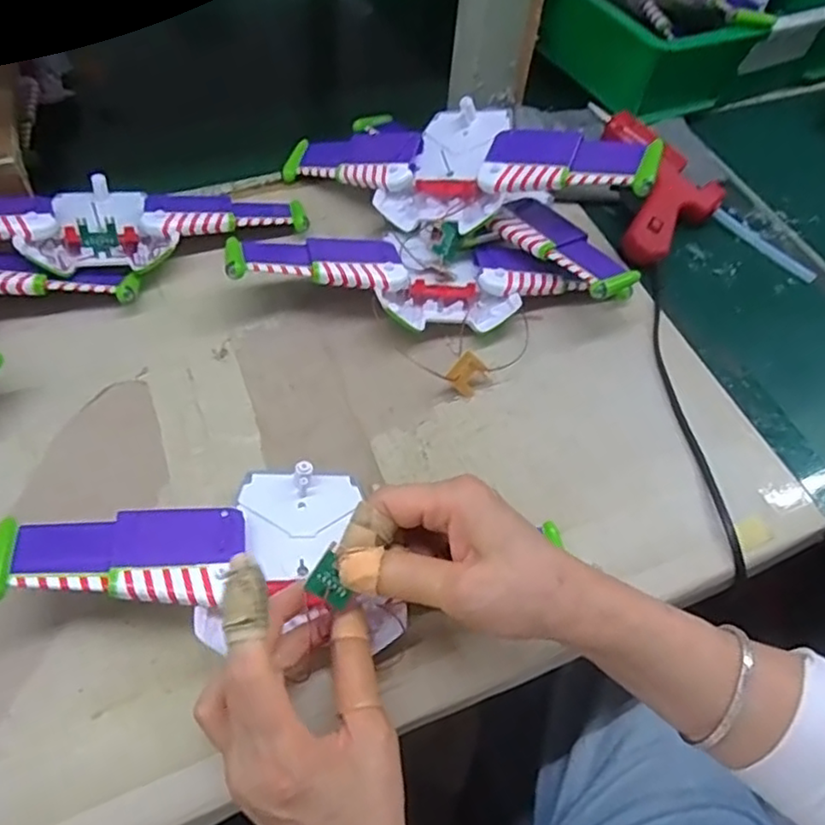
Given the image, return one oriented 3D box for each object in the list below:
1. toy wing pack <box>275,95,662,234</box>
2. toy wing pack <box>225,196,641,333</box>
[{"bbox_3d":[0.041,-0.202,0.514,0.299,0.050,0.128,12,53,28],"label":"toy wing pack"},{"bbox_3d":[0.016,-0.108,0.486,0.286,0.050,0.114,-3,56,-7],"label":"toy wing pack"}]

